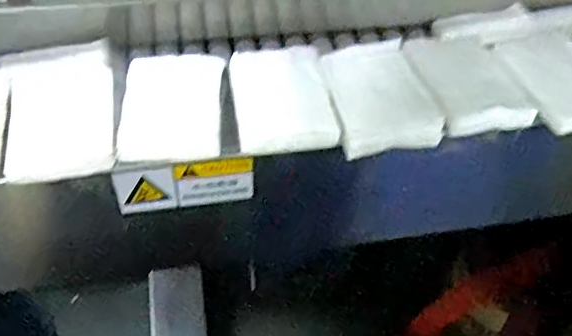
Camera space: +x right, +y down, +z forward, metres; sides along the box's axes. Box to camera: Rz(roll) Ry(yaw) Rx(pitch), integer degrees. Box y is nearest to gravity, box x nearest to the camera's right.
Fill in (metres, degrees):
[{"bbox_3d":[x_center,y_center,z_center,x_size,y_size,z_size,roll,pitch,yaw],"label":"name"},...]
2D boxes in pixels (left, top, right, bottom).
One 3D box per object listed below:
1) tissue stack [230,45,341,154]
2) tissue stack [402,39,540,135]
[{"bbox_3d":[-0.003,-0.058,0.456,0.071,0.015,0.108,-5,52,-7],"label":"tissue stack"},{"bbox_3d":[0.143,-0.069,0.470,0.071,0.015,0.096,-12,53,-13],"label":"tissue stack"}]

